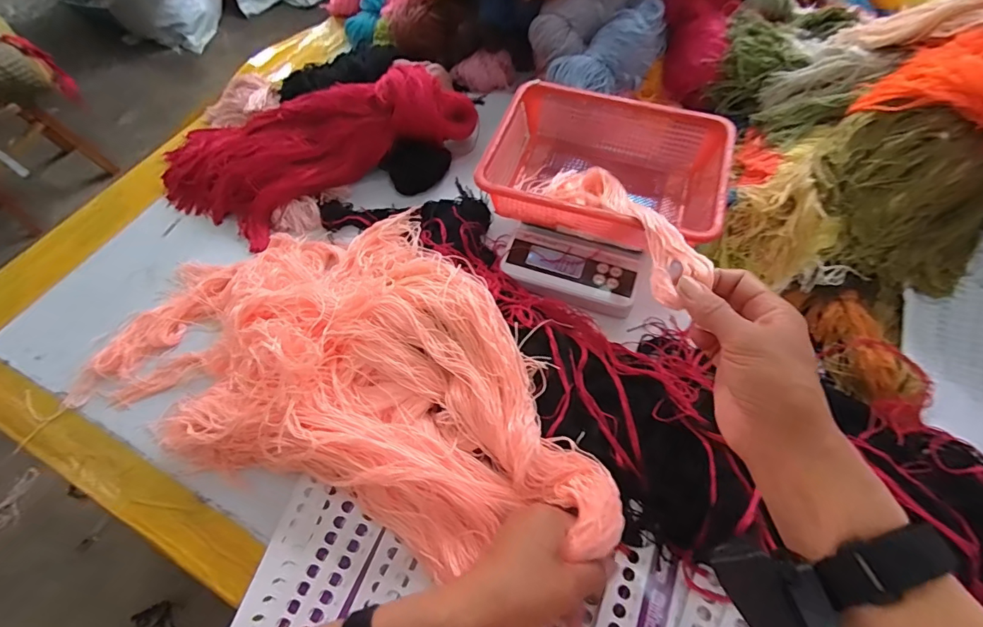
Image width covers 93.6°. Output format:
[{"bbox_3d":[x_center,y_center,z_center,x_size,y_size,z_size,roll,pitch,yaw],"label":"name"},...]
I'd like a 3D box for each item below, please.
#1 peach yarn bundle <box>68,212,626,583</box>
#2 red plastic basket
[{"bbox_3d":[-0.128,0.037,0.449,0.507,0.075,0.273,18,62,12],"label":"peach yarn bundle"},{"bbox_3d":[0.130,-0.166,0.526,0.239,0.080,0.201,17,62,11],"label":"red plastic basket"}]

